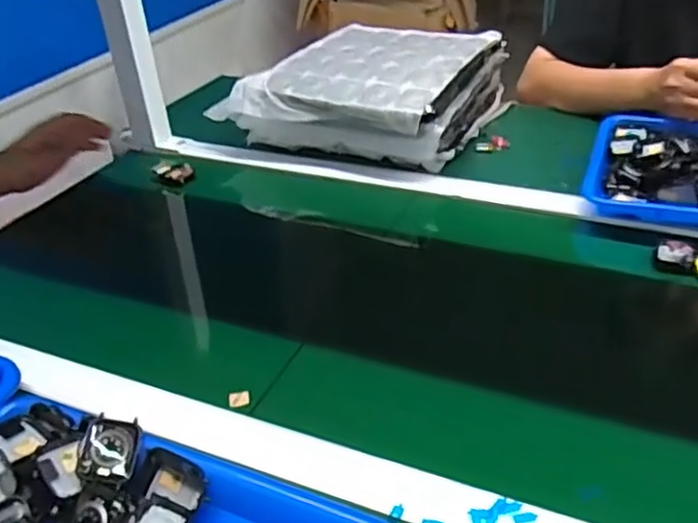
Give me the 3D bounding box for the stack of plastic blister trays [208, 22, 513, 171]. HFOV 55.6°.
[{"bbox_3d":[0.032,-0.245,0.951,0.319,0.104,0.304,15,39,24],"label":"stack of plastic blister trays"}]

